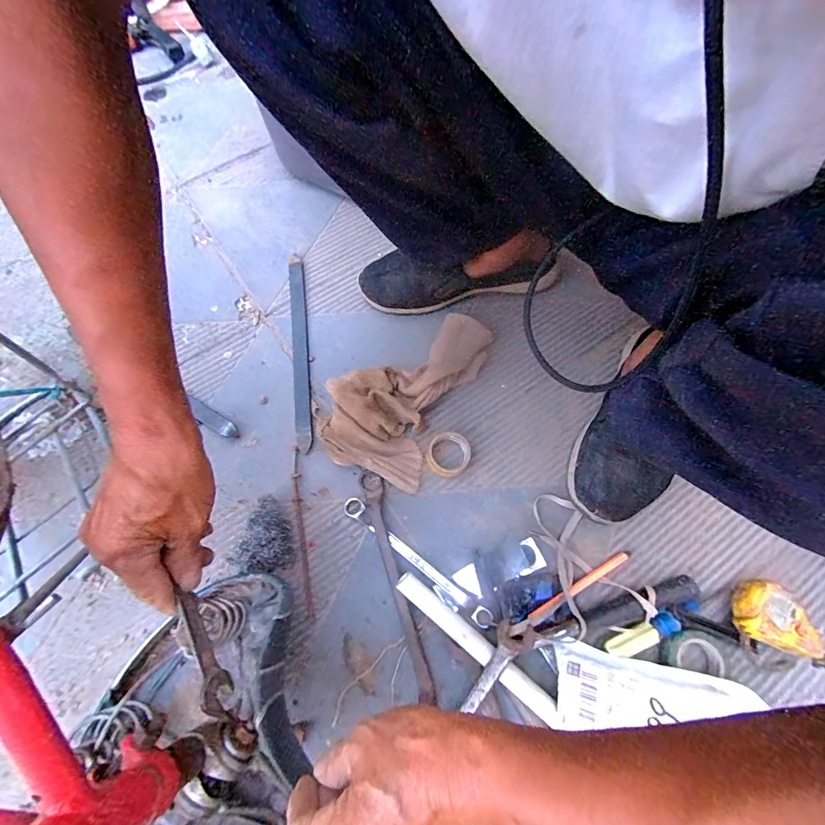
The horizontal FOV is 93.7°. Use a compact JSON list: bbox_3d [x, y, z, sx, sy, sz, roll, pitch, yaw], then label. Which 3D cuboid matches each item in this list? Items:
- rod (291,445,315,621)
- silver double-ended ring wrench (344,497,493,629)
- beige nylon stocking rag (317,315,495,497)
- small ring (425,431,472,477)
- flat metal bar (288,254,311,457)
[{"bbox_3d":[-0.125,0.129,0.435,0.009,0.004,0.184,-10,71,-3],"label":"rod"},{"bbox_3d":[0.003,0.161,0.425,0.198,0.019,0.019,36,75,12],"label":"silver double-ended ring wrench"},{"bbox_3d":[-0.011,-0.038,0.474,0.146,0.050,0.240,27,73,9],"label":"beige nylon stocking rag"},{"bbox_3d":[0.042,0.049,0.455,0.049,0.021,0.052,0,71,0],"label":"small ring"},{"bbox_3d":[-0.149,-0.087,0.513,0.025,0.008,0.286,-7,71,-2],"label":"flat metal bar"}]

